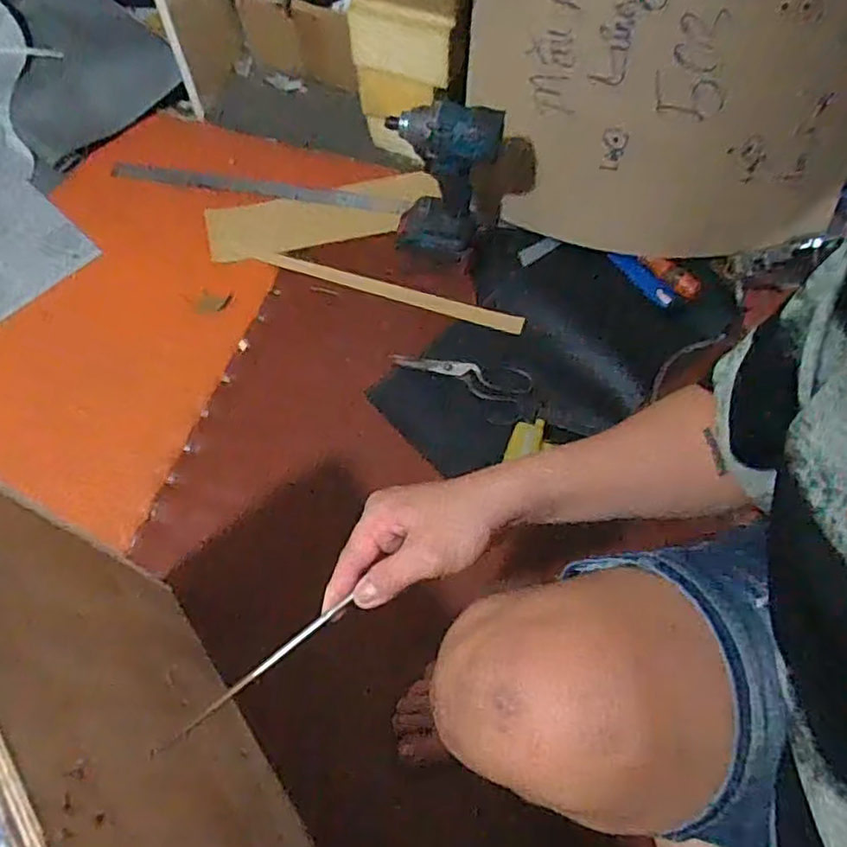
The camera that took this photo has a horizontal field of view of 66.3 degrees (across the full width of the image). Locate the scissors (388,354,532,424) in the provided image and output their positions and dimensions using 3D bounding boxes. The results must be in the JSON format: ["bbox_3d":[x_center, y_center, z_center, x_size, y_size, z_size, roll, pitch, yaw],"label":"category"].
[{"bbox_3d":[0.052,-0.048,0.898,0.194,0.010,0.085,5,66,-1],"label":"scissors"}]

